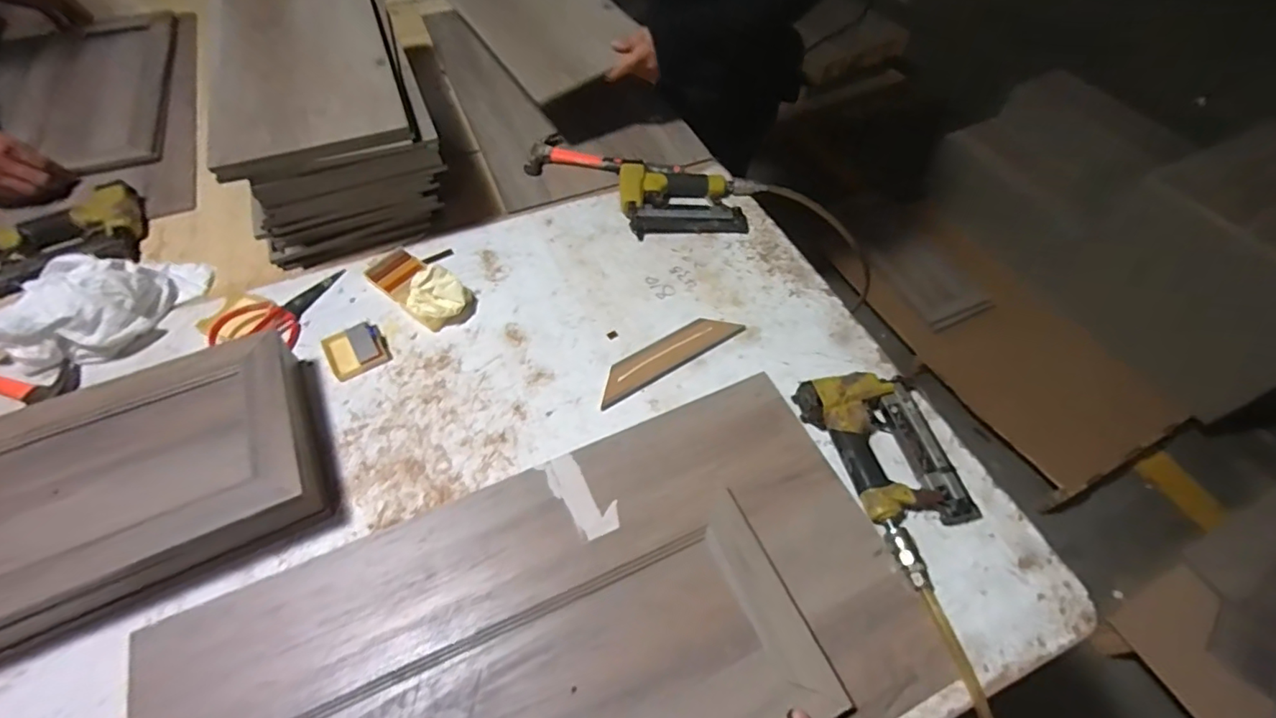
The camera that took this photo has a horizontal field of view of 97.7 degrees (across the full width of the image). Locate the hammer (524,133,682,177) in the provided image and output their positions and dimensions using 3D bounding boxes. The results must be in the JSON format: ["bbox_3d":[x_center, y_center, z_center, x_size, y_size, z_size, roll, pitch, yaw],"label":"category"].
[{"bbox_3d":[-0.053,-0.349,0.959,0.268,0.033,0.103,6,56,3],"label":"hammer"}]

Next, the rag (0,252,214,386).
[{"bbox_3d":[-0.712,-0.078,0.731,0.121,0.082,0.229,21,58,13],"label":"rag"}]

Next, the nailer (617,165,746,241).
[{"bbox_3d":[0.070,-0.253,0.886,0.194,0.041,0.130,-4,56,-4],"label":"nailer"}]

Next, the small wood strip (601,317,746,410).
[{"bbox_3d":[0.040,-0.005,0.736,0.216,0.010,0.049,-29,61,-19],"label":"small wood strip"}]

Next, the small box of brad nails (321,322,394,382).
[{"bbox_3d":[-0.368,-0.011,0.731,0.072,0.016,0.067,-29,61,-19],"label":"small box of brad nails"}]

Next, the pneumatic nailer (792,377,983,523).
[{"bbox_3d":[0.284,0.102,0.644,0.153,0.045,0.178,-7,56,-5],"label":"pneumatic nailer"}]

